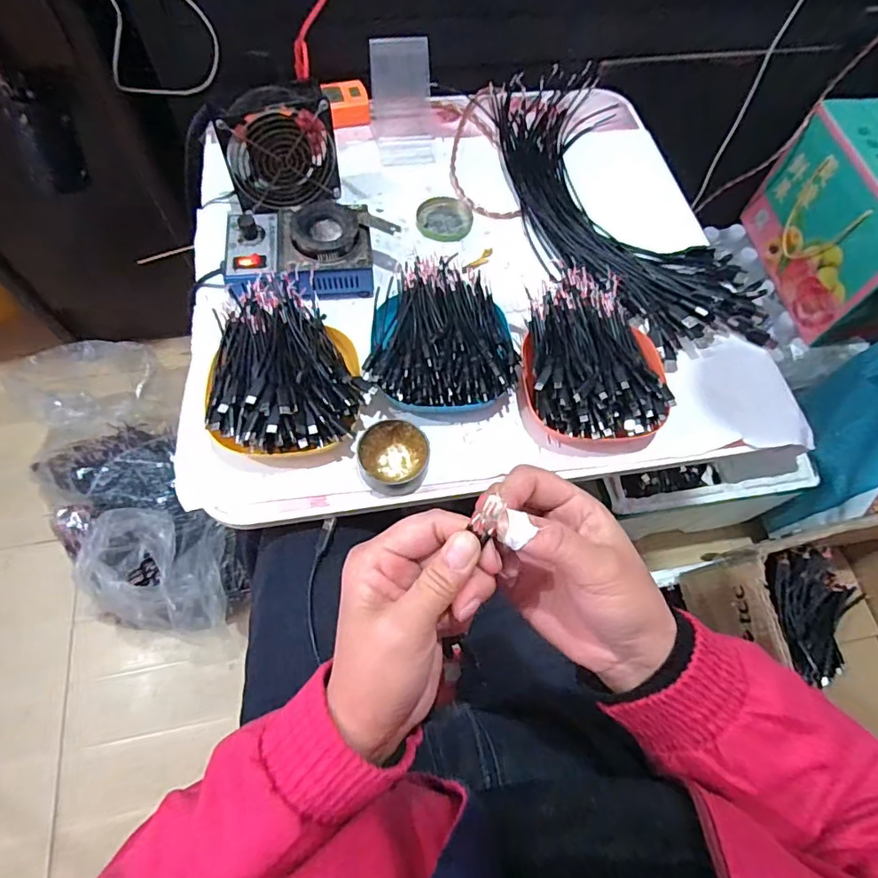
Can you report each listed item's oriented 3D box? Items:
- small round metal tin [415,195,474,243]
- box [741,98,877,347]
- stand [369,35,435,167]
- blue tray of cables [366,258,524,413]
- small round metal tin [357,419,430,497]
[{"bbox_3d":[0.006,-0.265,0.626,0.065,0.011,0.060,1,65,-3],"label":"small round metal tin"},{"bbox_3d":[0.717,-0.363,0.899,0.159,0.239,0.321,-8,66,-7],"label":"box"},{"bbox_3d":[-0.044,-0.417,0.648,0.080,0.092,0.094,-1,65,-4],"label":"stand"},{"bbox_3d":[0.004,-0.103,0.519,0.140,0.055,0.168,2,65,-2],"label":"blue tray of cables"},{"bbox_3d":[-0.040,0.017,0.476,0.062,0.027,0.065,1,65,-3],"label":"small round metal tin"}]

